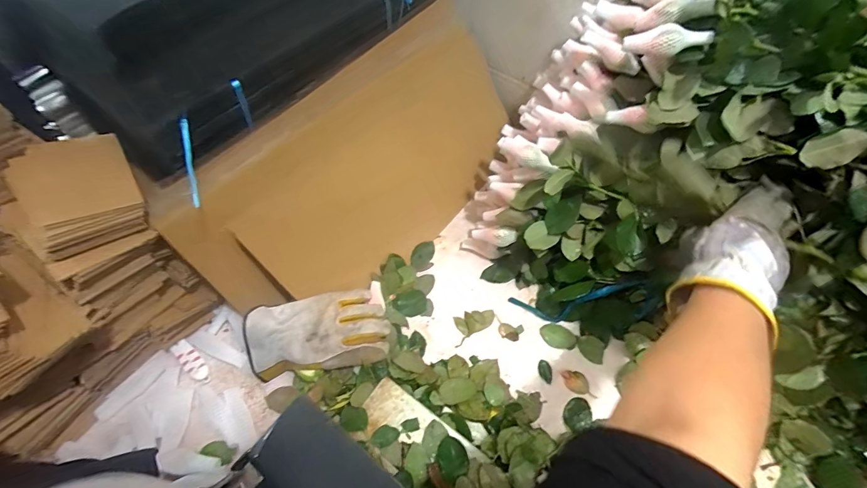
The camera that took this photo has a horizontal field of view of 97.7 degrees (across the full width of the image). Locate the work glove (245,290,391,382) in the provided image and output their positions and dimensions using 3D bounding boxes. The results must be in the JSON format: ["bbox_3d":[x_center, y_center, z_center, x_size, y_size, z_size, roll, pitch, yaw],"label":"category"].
[{"bbox_3d":[-0.164,0.135,0.550,0.188,0.064,0.103,-12,62,-10],"label":"work glove"}]

